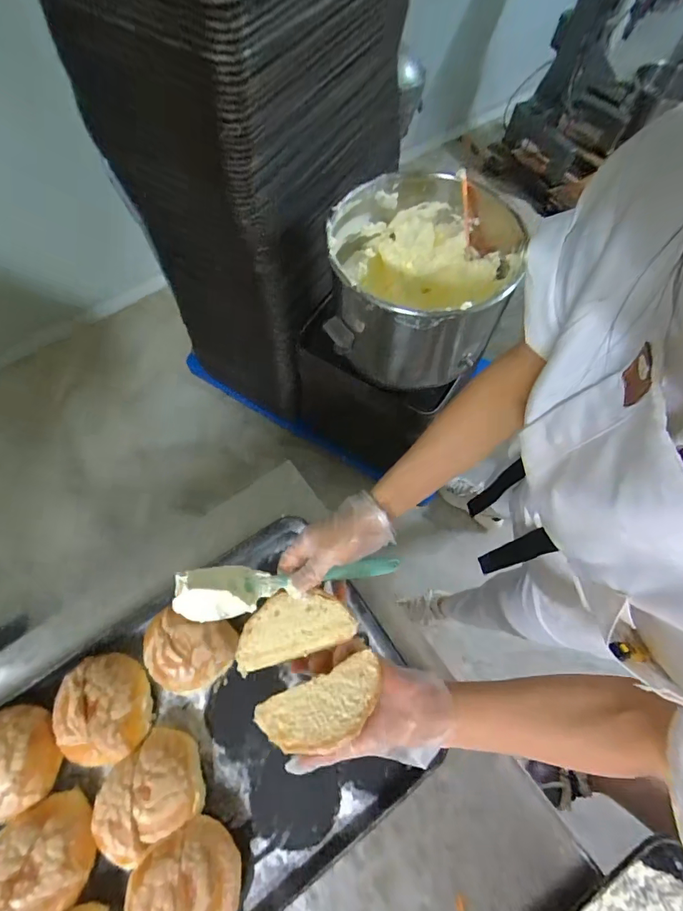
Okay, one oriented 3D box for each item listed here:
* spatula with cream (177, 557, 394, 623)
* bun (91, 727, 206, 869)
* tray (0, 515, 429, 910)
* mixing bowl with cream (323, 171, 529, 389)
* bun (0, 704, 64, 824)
[{"bbox_3d":[-0.041,0.133,0.461,0.257,0.019,0.048,3,61,-33],"label":"spatula with cream"},{"bbox_3d":[-0.245,0.421,0.536,0.120,0.054,0.107,-31,69,-13],"label":"bun"},{"bbox_3d":[-0.197,0.380,0.555,0.581,0.068,0.398,-34,70,-14],"label":"tray"},{"bbox_3d":[0.155,-0.352,0.871,0.340,0.231,0.372,1,67,-1],"label":"mixing bowl with cream"},{"bbox_3d":[-0.419,0.389,0.549,0.108,0.070,0.123,-14,69,-7],"label":"bun"}]

